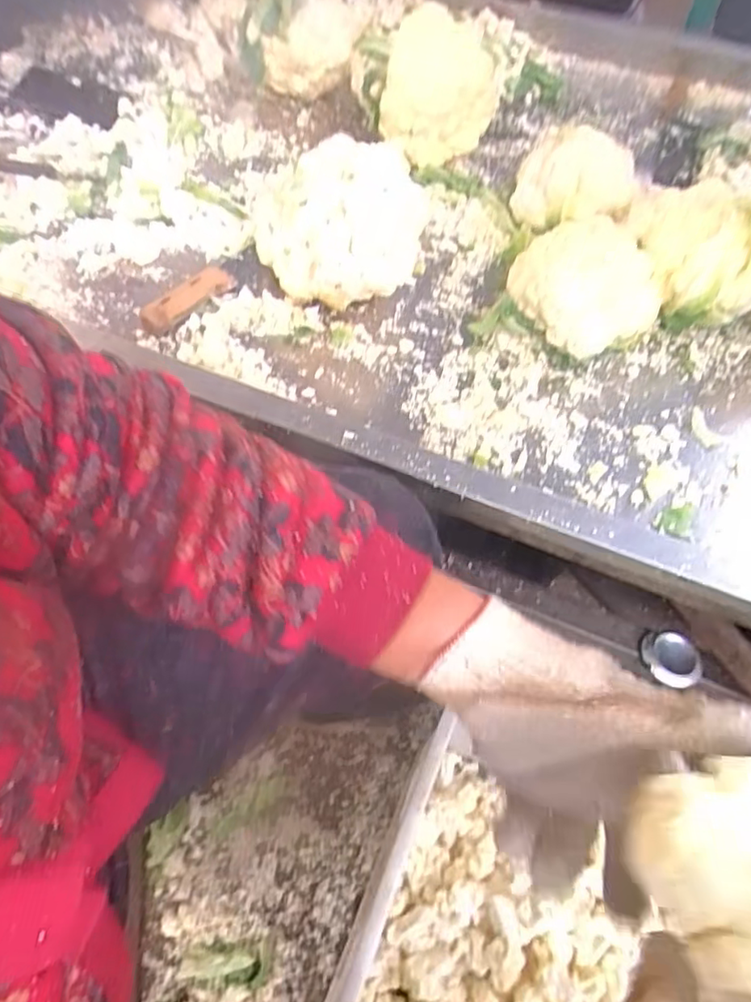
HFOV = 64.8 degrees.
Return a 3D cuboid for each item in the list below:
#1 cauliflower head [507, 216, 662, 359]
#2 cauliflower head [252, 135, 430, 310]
[{"bbox_3d":[0.227,-0.231,0.645,0.146,0.120,0.127,6,59,1],"label":"cauliflower head"},{"bbox_3d":[-0.035,-0.293,0.652,0.153,0.137,0.183,-39,68,-23],"label":"cauliflower head"}]

